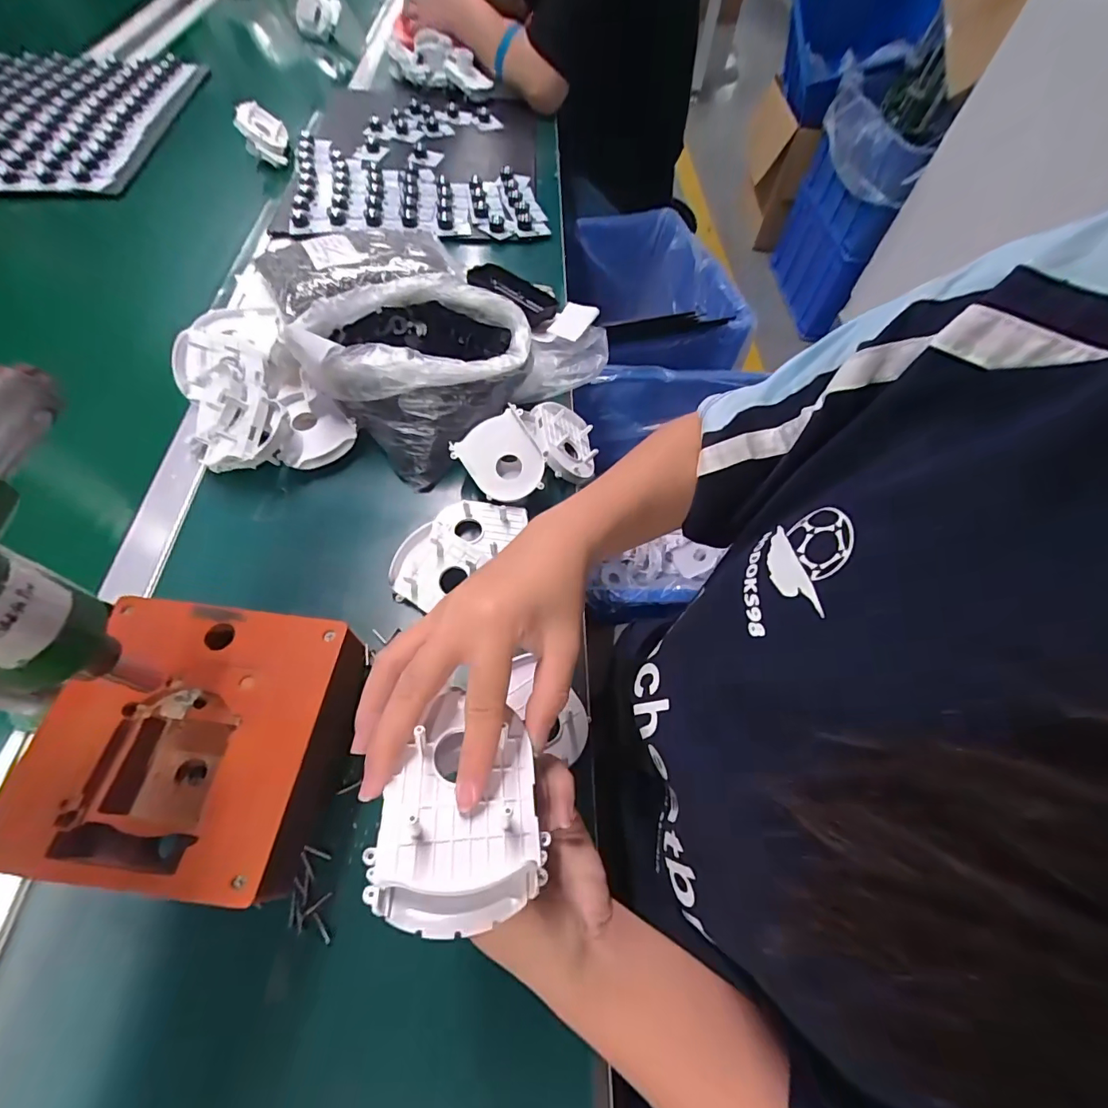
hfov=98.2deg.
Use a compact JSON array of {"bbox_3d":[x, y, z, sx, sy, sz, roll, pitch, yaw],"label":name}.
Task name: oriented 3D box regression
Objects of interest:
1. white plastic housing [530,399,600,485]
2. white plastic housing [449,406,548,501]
[{"bbox_3d":[0.008,-0.107,0.477,0.065,0.038,0.083,18,52,-34],"label":"white plastic housing"},{"bbox_3d":[-0.047,-0.086,0.445,0.069,0.030,0.081,-31,80,-5],"label":"white plastic housing"}]

